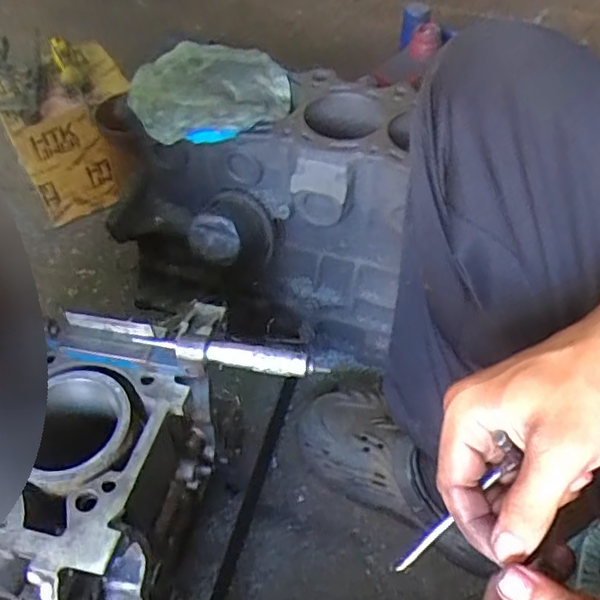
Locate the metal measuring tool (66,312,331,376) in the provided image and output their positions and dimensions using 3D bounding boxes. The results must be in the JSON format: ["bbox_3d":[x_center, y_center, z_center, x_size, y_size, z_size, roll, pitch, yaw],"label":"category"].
[{"bbox_3d":[-0.080,0.032,0.452,0.196,0.024,0.021,13,52,12],"label":"metal measuring tool"}]

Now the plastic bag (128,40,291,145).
[{"bbox_3d":[-0.104,-0.237,0.715,0.177,0.037,0.174,-11,49,-10],"label":"plastic bag"}]

